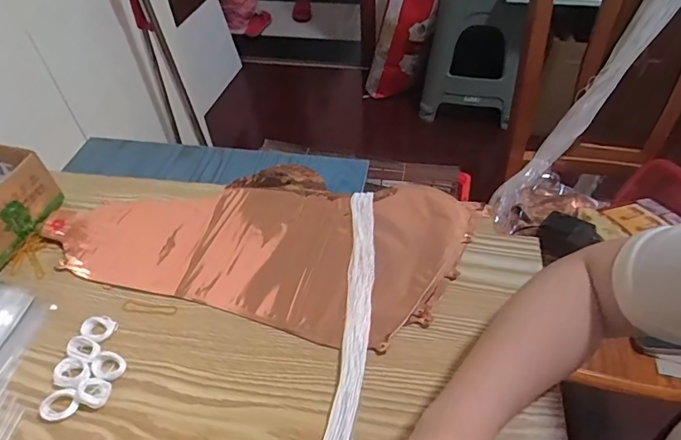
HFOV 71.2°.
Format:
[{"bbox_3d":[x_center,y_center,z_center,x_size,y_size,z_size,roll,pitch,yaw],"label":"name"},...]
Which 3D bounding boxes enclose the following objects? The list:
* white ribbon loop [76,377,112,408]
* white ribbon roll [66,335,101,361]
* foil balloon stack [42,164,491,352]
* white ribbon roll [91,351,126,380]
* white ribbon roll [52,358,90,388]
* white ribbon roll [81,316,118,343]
[{"bbox_3d":[-0.203,0.140,0.390,0.027,0.009,0.022,16,50,18],"label":"white ribbon loop"},{"bbox_3d":[-0.224,0.113,0.416,0.031,0.007,0.019,12,49,15],"label":"white ribbon roll"},{"bbox_3d":[-0.081,0.004,0.506,0.413,0.020,0.213,11,49,15],"label":"foil balloon stack"},{"bbox_3d":[-0.198,0.125,0.405,0.029,0.008,0.022,12,49,15],"label":"white ribbon roll"},{"bbox_3d":[-0.227,0.130,0.402,0.030,0.007,0.025,21,52,22],"label":"white ribbon roll"},{"bbox_3d":[-0.219,0.097,0.432,0.025,0.006,0.024,22,52,23],"label":"white ribbon roll"}]

